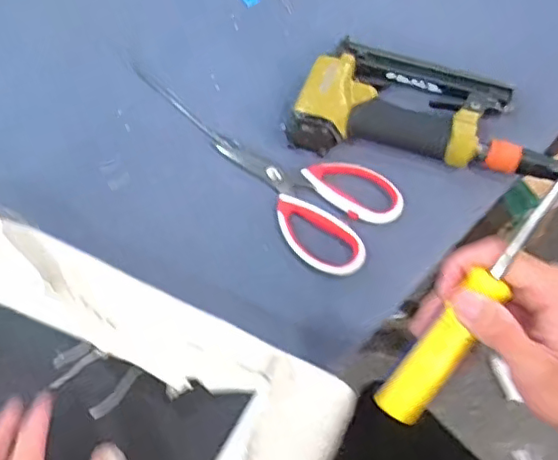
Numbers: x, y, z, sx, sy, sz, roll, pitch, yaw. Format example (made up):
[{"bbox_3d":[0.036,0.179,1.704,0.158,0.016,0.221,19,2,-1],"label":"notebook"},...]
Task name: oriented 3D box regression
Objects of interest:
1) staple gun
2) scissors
[{"bbox_3d":[0.123,-0.123,0.573,0.207,0.038,0.125,11,63,6],"label":"staple gun"},{"bbox_3d":[-0.011,-0.079,0.565,0.105,0.012,0.290,-38,69,-18],"label":"scissors"}]

